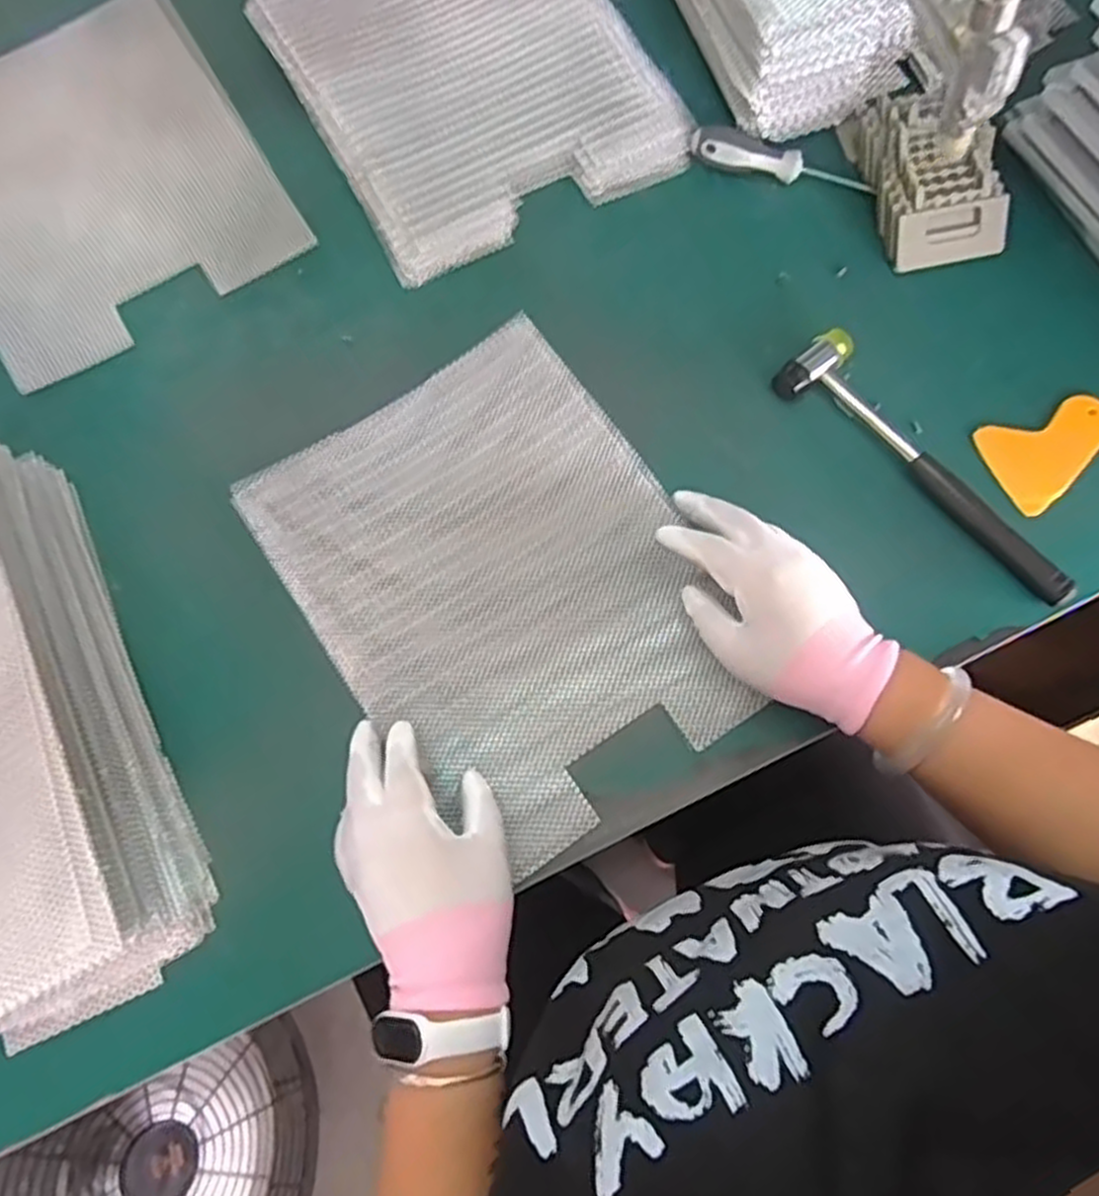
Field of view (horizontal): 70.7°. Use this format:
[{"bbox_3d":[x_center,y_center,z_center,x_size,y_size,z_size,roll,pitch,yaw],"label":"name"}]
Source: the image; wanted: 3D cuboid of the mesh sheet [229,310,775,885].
[{"bbox_3d":[-0.023,-0.014,0.523,0.229,0.025,0.316,-34,78,-7],"label":"mesh sheet"}]

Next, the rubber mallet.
[{"bbox_3d":[0.269,-0.094,0.545,0.061,0.021,0.242,-44,79,-8],"label":"rubber mallet"}]

